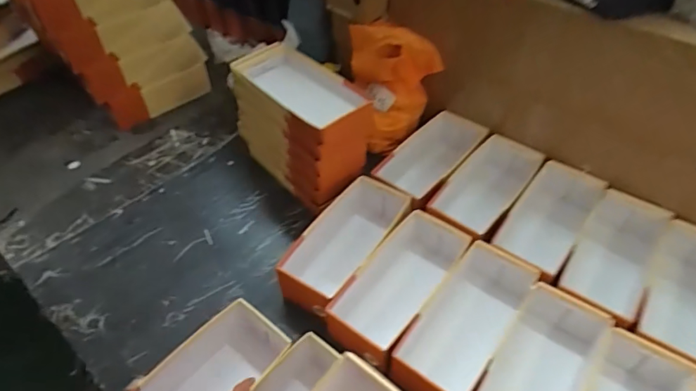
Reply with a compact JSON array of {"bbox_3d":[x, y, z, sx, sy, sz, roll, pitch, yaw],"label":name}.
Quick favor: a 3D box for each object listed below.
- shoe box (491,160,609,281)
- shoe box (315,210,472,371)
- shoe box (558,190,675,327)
[{"bbox_3d":[0.392,0.071,0.972,0.142,0.137,0.298,29,55,27],"label":"shoe box"},{"bbox_3d":[0.091,0.166,0.870,0.145,0.105,0.306,28,54,26],"label":"shoe box"},{"bbox_3d":[0.497,0.144,0.926,0.137,0.150,0.312,28,54,26],"label":"shoe box"}]

